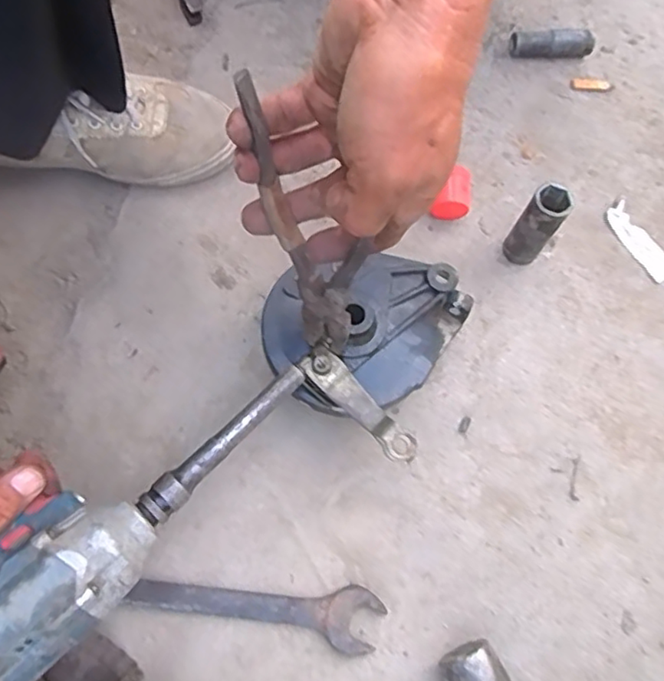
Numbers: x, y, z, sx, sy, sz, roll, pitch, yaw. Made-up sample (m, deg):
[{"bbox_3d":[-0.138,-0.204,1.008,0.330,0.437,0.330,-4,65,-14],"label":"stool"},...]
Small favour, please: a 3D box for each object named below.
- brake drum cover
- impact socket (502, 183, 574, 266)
[{"bbox_3d":[0.017,-0.007,0.439,0.134,0.039,0.143,24,70,4],"label":"brake drum cover"},{"bbox_3d":[0.163,-0.090,0.487,0.029,0.079,0.028,1,69,-3],"label":"impact socket"}]

